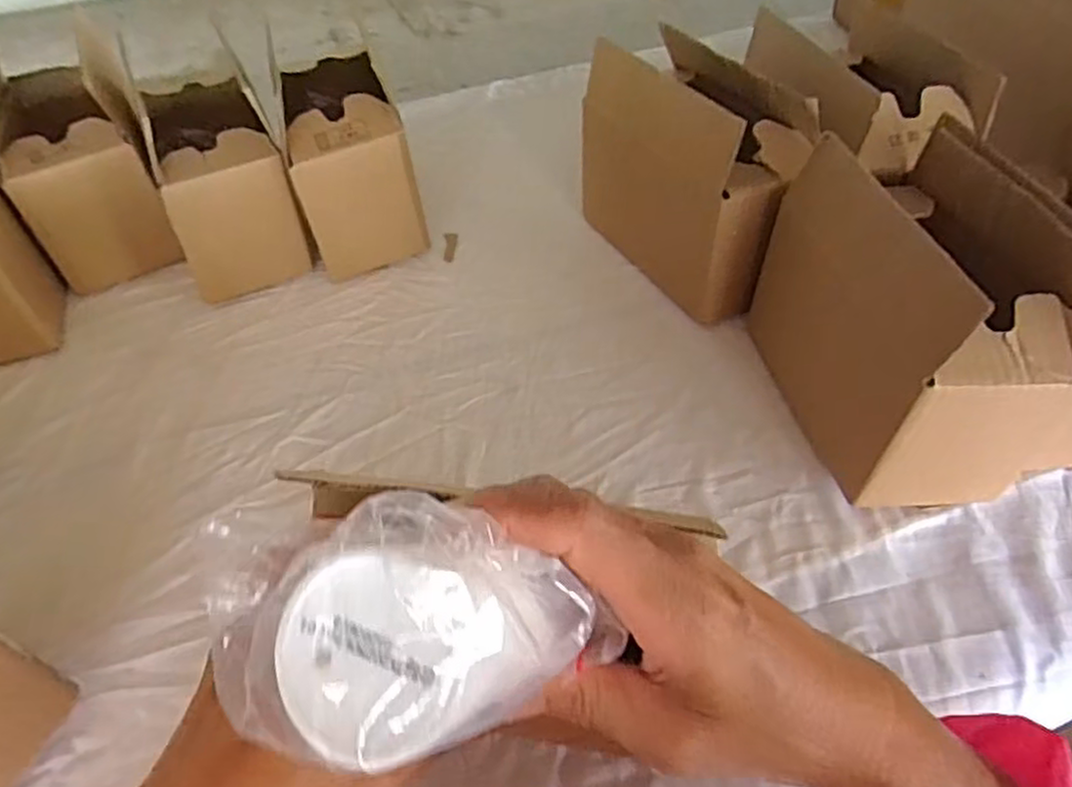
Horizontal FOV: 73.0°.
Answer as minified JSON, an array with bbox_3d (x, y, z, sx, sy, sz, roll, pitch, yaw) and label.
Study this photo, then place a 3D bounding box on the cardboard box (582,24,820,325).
[{"bbox_3d":[0.122,-0.169,0.567,0.088,0.160,0.192,-23,54,-17],"label":"cardboard box"}]

